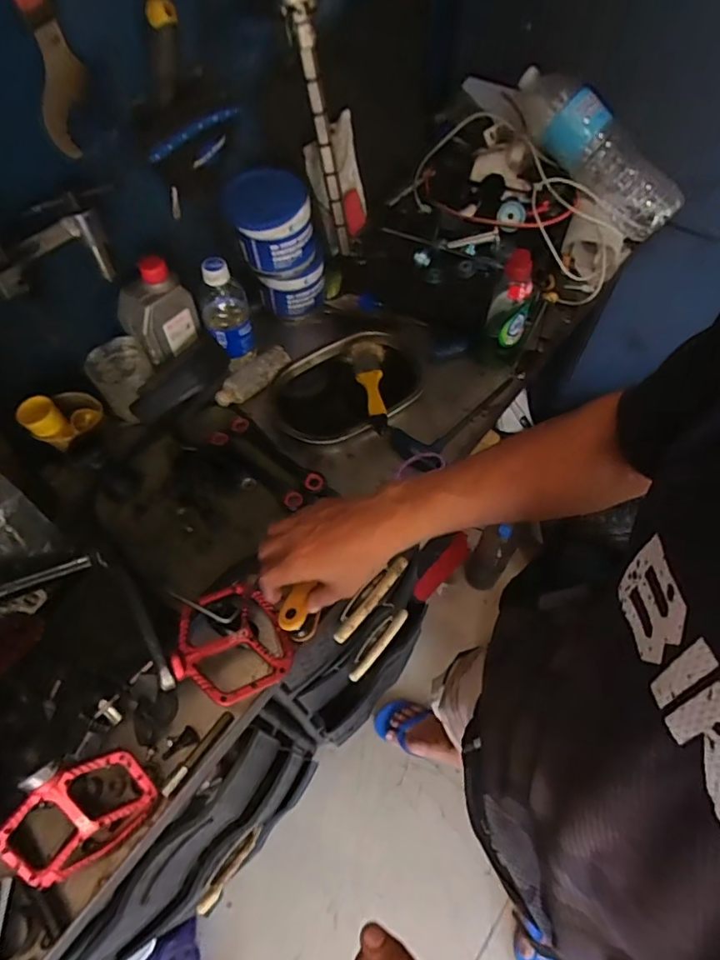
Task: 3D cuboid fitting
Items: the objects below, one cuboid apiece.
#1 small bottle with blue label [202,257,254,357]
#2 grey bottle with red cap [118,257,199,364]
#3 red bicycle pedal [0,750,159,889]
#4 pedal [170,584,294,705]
[{"bbox_3d":[-0.173,-0.219,0.689,0.060,0.121,0.047,-16,60,-8],"label":"small bottle with blue label"},{"bbox_3d":[-0.249,-0.210,0.658,0.046,0.106,0.080,39,68,22],"label":"grey bottle with red cap"},{"bbox_3d":[-0.238,0.277,0.450,0.112,0.121,0.016,-29,30,-26],"label":"red bicycle pedal"},{"bbox_3d":[-0.130,0.162,0.534,0.110,0.018,0.115,-16,56,-24],"label":"pedal"}]

